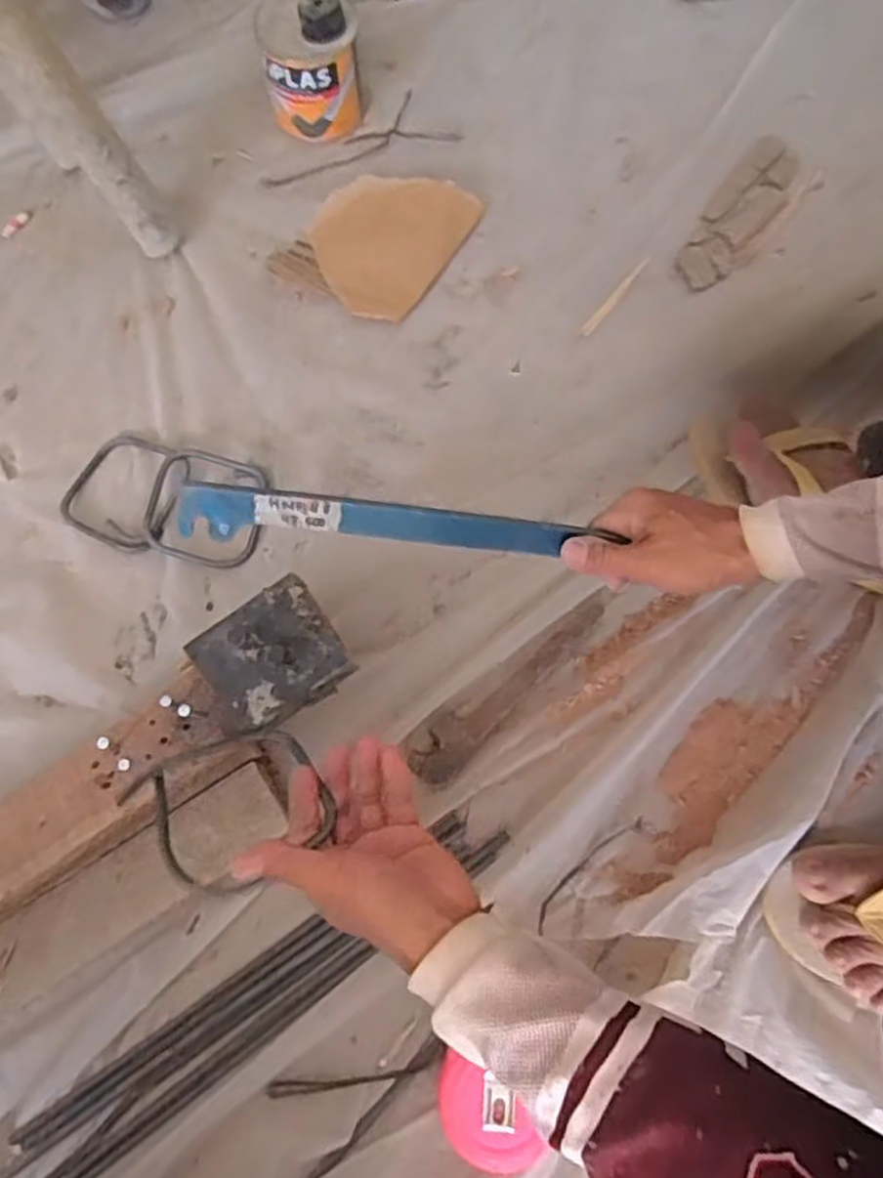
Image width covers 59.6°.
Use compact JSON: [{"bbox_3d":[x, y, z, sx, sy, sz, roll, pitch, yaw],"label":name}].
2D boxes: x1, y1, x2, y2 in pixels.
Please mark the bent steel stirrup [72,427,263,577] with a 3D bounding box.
[{"bbox_3d":[-0.277,-0.089,0.675,0.100,0.019,0.102,22,75,7],"label":"bent steel stirrup"}]

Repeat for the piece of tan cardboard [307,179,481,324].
[{"bbox_3d":[-0.054,-0.342,0.742,0.129,0.020,0.160,30,76,9],"label":"piece of tan cardboard"}]

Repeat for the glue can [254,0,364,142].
[{"bbox_3d":[-0.128,-0.517,0.747,0.095,0.094,0.090,-11,74,-3],"label":"glue can"}]

